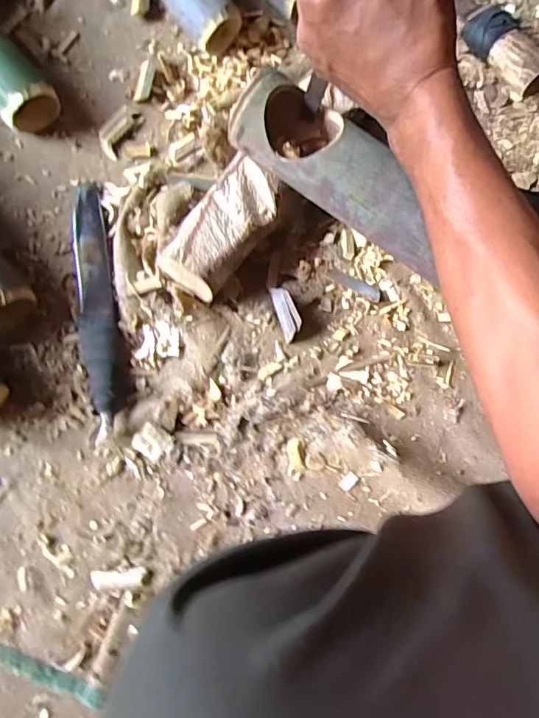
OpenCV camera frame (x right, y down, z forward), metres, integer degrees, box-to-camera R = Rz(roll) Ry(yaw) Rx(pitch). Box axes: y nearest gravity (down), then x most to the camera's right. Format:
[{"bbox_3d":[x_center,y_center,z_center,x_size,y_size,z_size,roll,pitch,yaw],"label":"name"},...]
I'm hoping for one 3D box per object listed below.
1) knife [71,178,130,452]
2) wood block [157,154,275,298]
[{"bbox_3d":[-0.183,-0.059,0.486,0.042,0.021,0.272,-12,80,-3],"label":"knife"},{"bbox_3d":[-0.048,-0.131,0.480,0.074,0.060,0.135,38,81,6],"label":"wood block"}]

